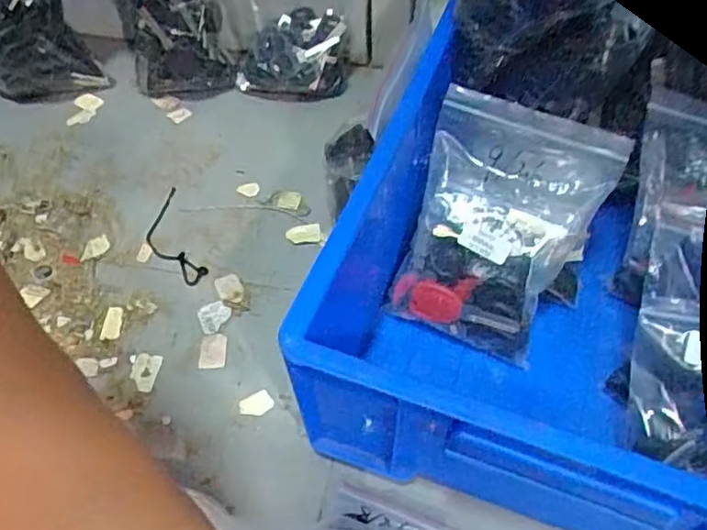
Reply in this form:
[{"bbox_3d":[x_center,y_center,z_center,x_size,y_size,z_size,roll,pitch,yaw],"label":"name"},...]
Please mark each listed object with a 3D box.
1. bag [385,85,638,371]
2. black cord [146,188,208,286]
[{"bbox_3d":[0.097,-0.026,0.447,0.120,0.026,0.168,23,98,16],"label":"bag"},{"bbox_3d":[-0.157,-0.023,0.545,0.038,0.004,0.108,-22,55,-12],"label":"black cord"}]

